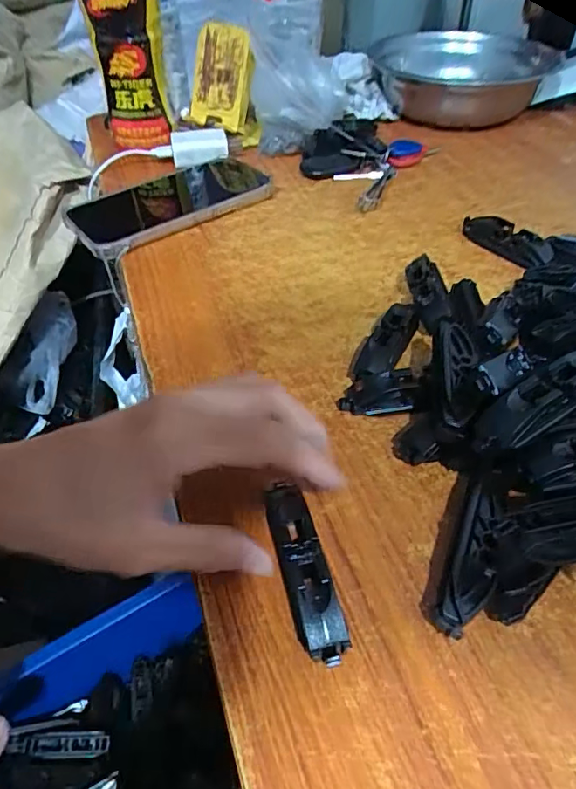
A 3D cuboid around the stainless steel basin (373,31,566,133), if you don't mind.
[{"bbox_3d":[0.184,-0.346,0.580,0.168,0.055,0.167,-1,45,1],"label":"stainless steel basin"}]

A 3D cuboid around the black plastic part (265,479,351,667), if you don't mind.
[{"bbox_3d":[0.006,0.071,0.216,0.017,0.018,0.073,-12,46,-9],"label":"black plastic part"}]

